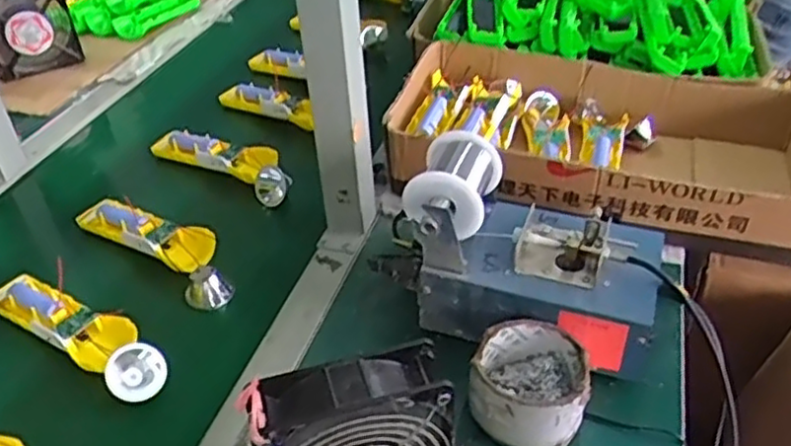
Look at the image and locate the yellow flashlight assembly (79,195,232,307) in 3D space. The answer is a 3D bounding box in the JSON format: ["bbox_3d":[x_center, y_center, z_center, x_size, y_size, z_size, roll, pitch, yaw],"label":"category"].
[{"bbox_3d":[-0.238,0.020,0.707,0.207,0.034,0.056,24,46,31],"label":"yellow flashlight assembly"}]

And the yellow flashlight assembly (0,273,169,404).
[{"bbox_3d":[-0.273,0.089,0.605,0.204,0.030,0.053,22,45,30],"label":"yellow flashlight assembly"}]

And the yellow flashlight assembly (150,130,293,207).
[{"bbox_3d":[-0.197,-0.069,0.821,0.198,0.049,0.054,19,43,27],"label":"yellow flashlight assembly"}]

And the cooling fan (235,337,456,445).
[{"bbox_3d":[-0.022,0.141,0.453,0.128,0.119,0.052,-12,38,-9],"label":"cooling fan"}]

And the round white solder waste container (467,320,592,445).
[{"bbox_3d":[0.101,0.123,0.533,0.083,0.058,0.085,-3,38,2],"label":"round white solder waste container"}]

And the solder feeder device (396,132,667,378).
[{"bbox_3d":[0.110,0.024,0.591,0.212,0.137,0.123,9,40,17],"label":"solder feeder device"}]

